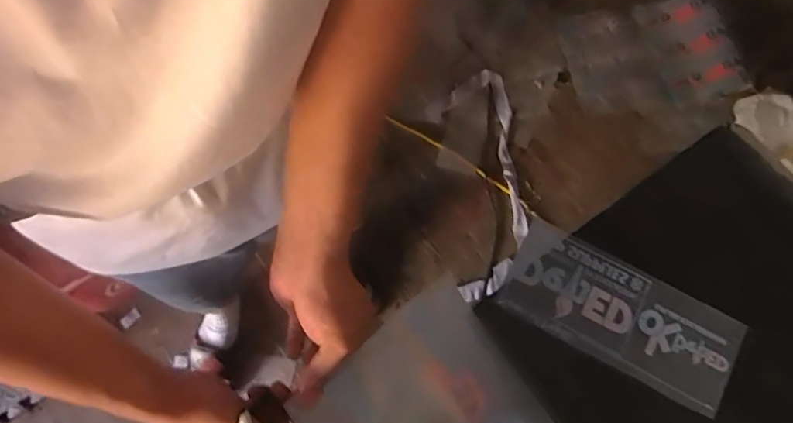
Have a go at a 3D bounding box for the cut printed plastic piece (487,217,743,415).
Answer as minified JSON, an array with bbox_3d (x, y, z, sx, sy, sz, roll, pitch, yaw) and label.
[{"bbox_3d":[0.225,0.102,0.537,0.232,0.007,0.097,27,76,8],"label":"cut printed plastic piece"}]

